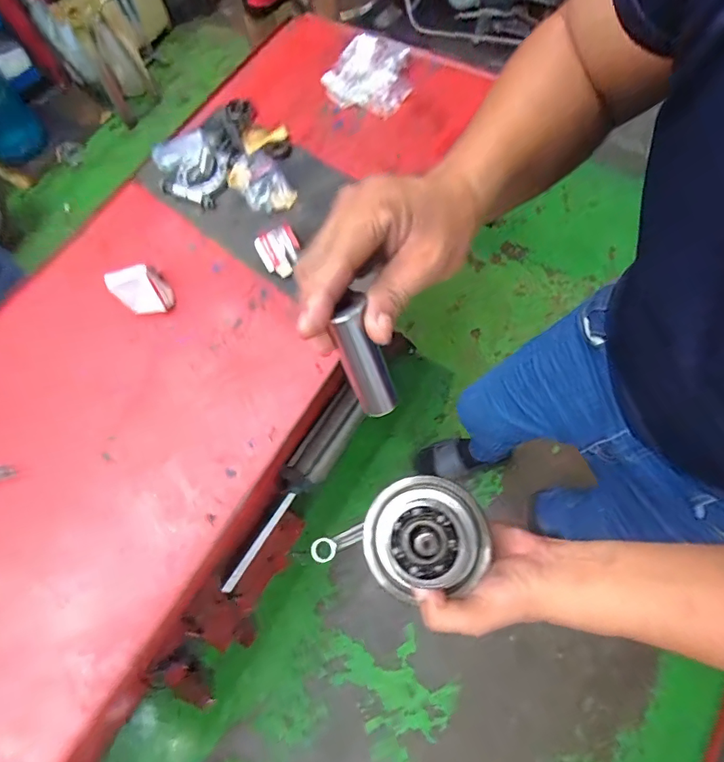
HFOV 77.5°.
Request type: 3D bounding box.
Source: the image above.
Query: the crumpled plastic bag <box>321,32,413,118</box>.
[{"bbox_3d":[0.025,-0.636,0.940,0.175,0.069,0.168,-42,71,-11],"label":"crumpled plastic bag"}]

